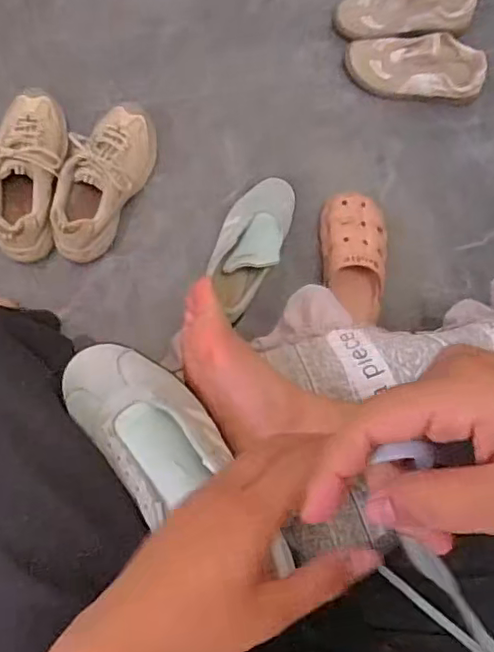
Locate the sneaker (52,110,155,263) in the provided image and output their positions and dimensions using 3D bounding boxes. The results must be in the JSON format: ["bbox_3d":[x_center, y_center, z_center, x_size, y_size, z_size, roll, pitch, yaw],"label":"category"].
[{"bbox_3d":[-0.222,-0.228,0.902,0.108,0.099,0.262,18,82,-4],"label":"sneaker"}]

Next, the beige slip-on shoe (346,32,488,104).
[{"bbox_3d":[0.285,-0.438,0.973,0.228,0.075,0.090,8,83,-3],"label":"beige slip-on shoe"}]

